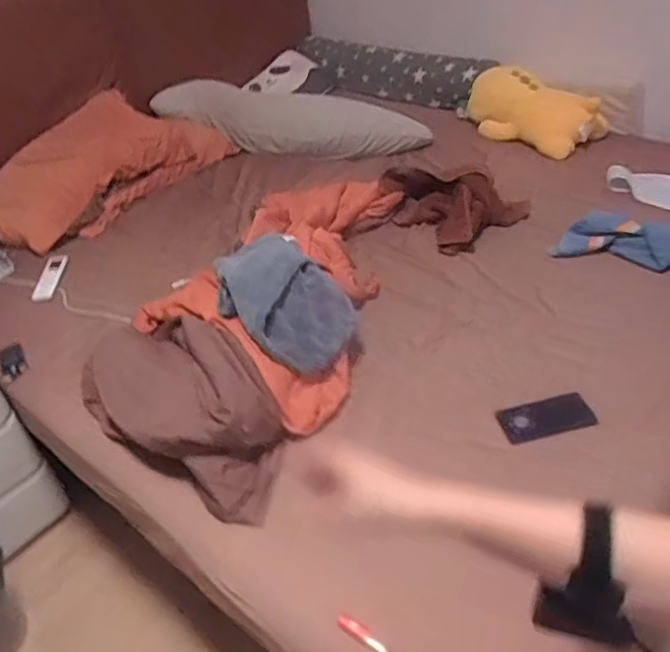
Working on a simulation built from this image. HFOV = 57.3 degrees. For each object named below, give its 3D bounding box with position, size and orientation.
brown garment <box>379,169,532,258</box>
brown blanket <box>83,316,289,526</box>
[{"bbox_3d":[0.314,-0.349,1.653,0.303,0.095,0.322,-31,47,-24],"label":"brown garment"},{"bbox_3d":[-0.298,0.121,1.157,0.533,0.143,0.243,24,49,32],"label":"brown blanket"}]

